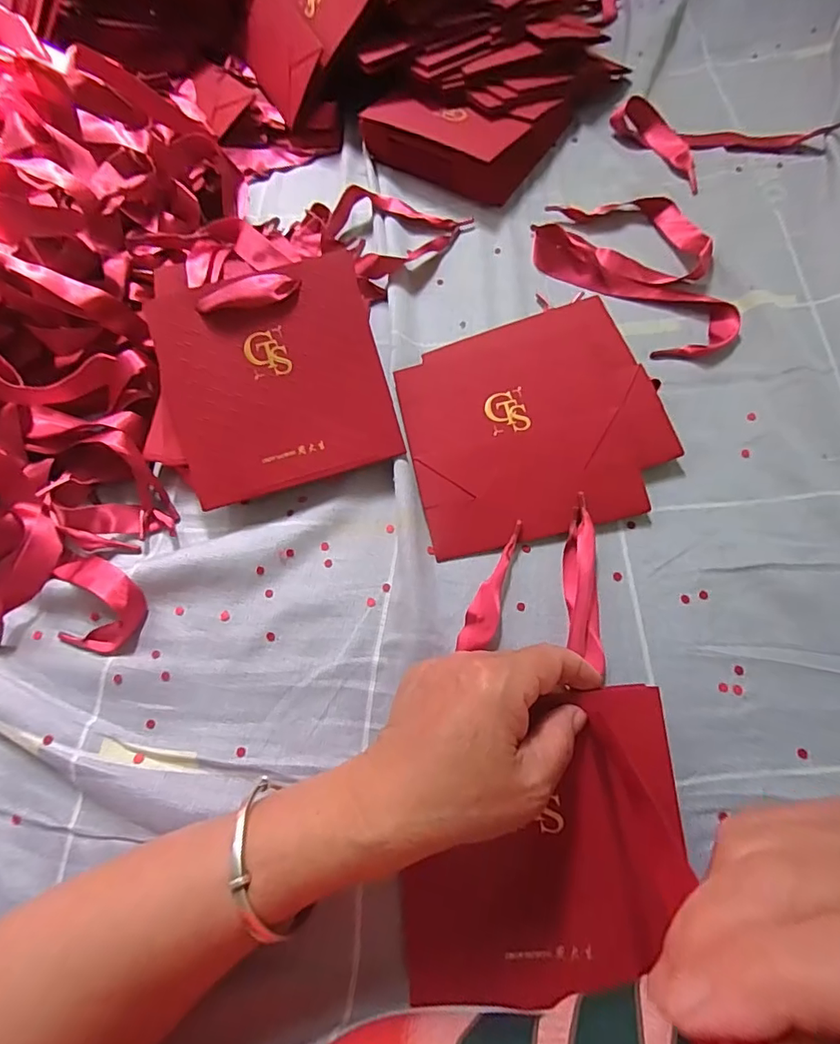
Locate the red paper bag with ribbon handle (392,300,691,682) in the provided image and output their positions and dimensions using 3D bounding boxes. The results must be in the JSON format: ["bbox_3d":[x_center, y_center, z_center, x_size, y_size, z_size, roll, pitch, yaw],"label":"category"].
[{"bbox_3d":[0.083,-0.037,0.326,0.164,0.023,0.225,-14,67,-2],"label":"red paper bag with ribbon handle"}]

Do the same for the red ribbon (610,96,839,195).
[{"bbox_3d":[0.254,-0.339,0.425,0.134,0.019,0.103,-25,68,-7],"label":"red ribbon"}]

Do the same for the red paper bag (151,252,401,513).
[{"bbox_3d":[-0.095,-0.093,0.328,0.139,0.012,0.139,-14,93,-4],"label":"red paper bag"}]

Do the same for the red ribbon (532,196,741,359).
[{"bbox_3d":[0.178,-0.201,0.388,0.117,0.017,0.173,-35,70,-11],"label":"red ribbon"}]

